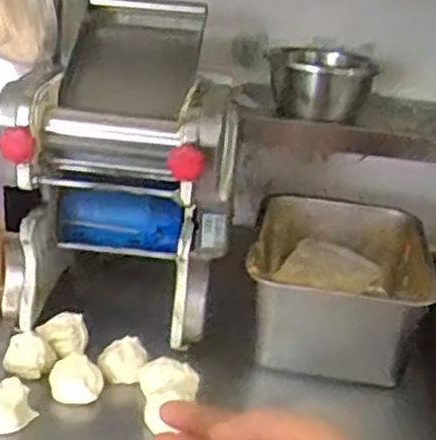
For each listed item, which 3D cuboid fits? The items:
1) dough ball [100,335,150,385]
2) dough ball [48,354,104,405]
[{"bbox_3d":[-0.128,0.194,1.041,0.067,0.047,0.065,6,23,-3],"label":"dough ball"},{"bbox_3d":[-0.183,0.205,0.990,0.070,0.040,0.066,3,22,-9],"label":"dough ball"}]

